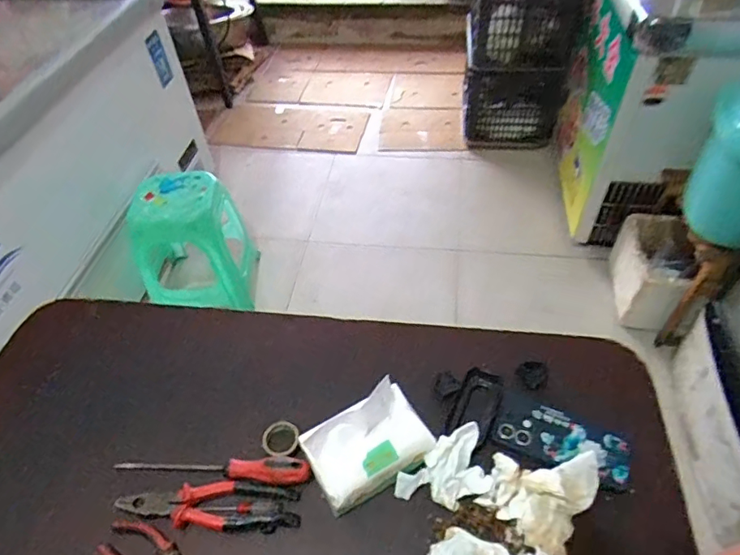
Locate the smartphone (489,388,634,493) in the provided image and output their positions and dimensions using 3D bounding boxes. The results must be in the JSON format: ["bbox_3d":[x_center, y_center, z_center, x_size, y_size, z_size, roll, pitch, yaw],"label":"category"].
[{"bbox_3d":[0.238,0.200,0.626,0.164,0.011,0.078,19,52,19],"label":"smartphone"}]

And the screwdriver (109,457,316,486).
[{"bbox_3d":[-0.193,0.232,0.622,0.245,0.024,0.031,4,48,7],"label":"screwdriver"}]

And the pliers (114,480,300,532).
[{"bbox_3d":[-0.189,0.267,0.591,0.207,0.015,0.052,0,48,3],"label":"pliers"}]

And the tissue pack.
[{"bbox_3d":[-0.004,0.196,0.598,0.141,0.048,0.102,-27,88,-18],"label":"tissue pack"}]

